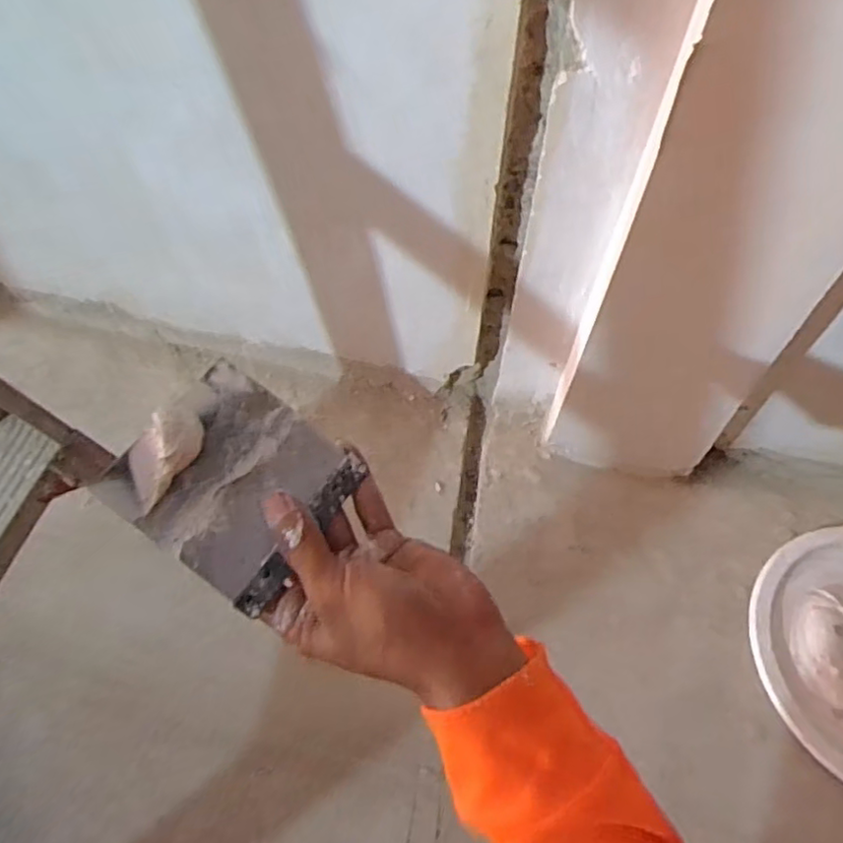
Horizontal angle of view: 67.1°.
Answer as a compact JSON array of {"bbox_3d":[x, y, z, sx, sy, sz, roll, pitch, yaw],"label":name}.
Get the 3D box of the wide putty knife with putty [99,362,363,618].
[{"bbox_3d":[-0.096,0.030,0.334,0.102,0.015,0.097,37,66,-4],"label":"wide putty knife with putty"}]

